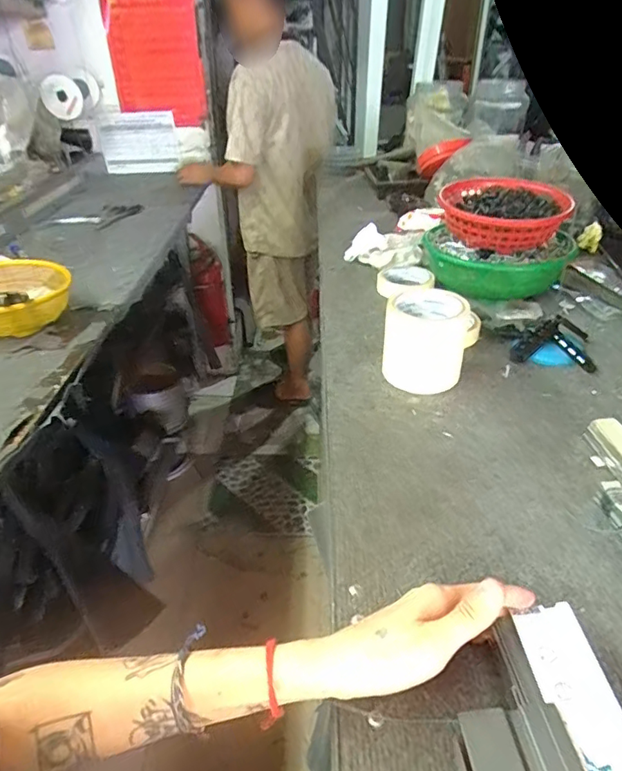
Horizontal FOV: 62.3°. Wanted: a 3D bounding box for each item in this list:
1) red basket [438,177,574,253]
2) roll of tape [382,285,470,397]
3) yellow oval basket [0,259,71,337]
[{"bbox_3d":[0.294,-0.266,0.797,0.181,0.061,0.180,4,35,8],"label":"red basket"},{"bbox_3d":[0.140,-0.056,0.624,0.089,0.091,0.101,7,36,15],"label":"roll of tape"},{"bbox_3d":[-0.573,-0.167,0.976,0.225,0.082,0.222,-21,39,-27],"label":"yellow oval basket"}]

